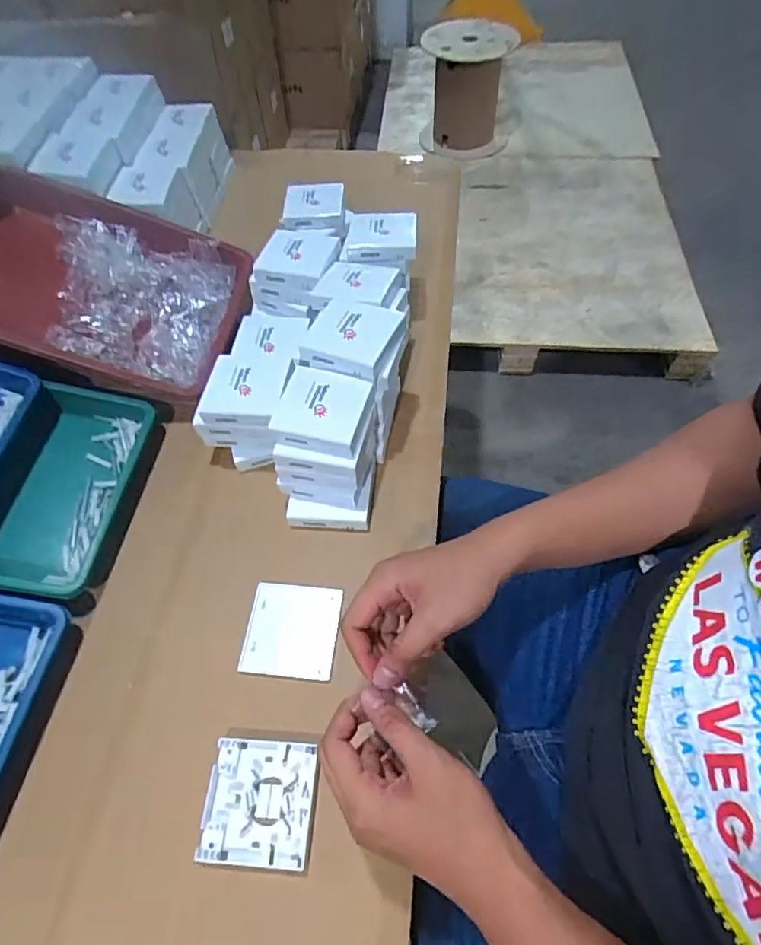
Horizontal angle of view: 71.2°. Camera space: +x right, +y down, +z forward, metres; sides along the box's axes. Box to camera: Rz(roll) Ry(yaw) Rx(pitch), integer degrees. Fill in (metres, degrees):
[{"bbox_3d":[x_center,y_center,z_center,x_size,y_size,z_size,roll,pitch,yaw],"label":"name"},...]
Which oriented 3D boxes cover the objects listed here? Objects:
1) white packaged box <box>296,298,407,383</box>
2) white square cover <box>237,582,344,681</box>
[{"bbox_3d":[-0.030,-0.143,0.551,0.089,0.025,0.090,17,60,13],"label":"white packaged box"},{"bbox_3d":[-0.083,0.148,0.504,0.087,0.008,0.084,4,58,5],"label":"white square cover"}]

